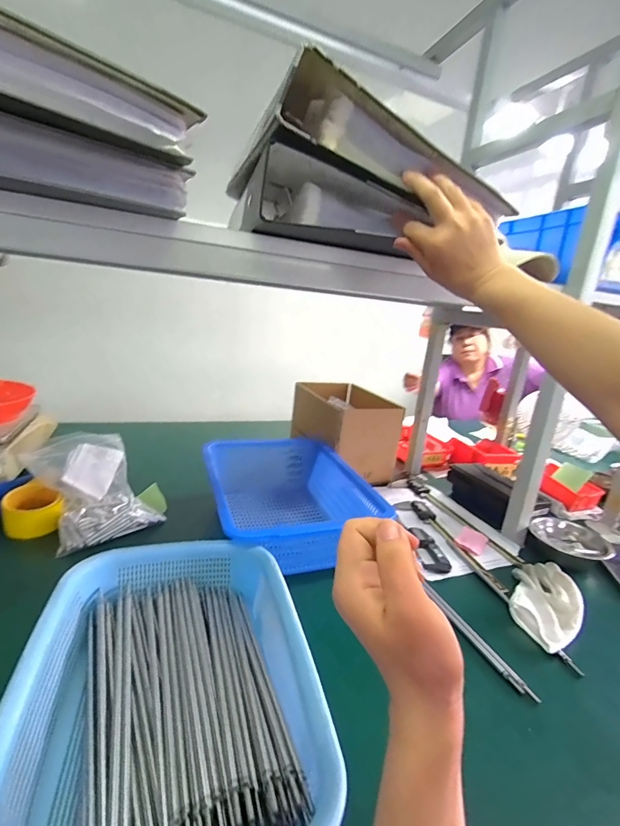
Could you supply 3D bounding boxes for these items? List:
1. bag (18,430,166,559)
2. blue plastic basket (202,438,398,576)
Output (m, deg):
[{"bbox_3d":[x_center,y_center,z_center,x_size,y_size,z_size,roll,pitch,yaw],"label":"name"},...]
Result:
[{"bbox_3d":[-0.406,0.124,0.722,0.246,0.106,0.167,20,20,39],"label":"bag"},{"bbox_3d":[-0.043,0.166,0.720,0.265,0.120,0.317,1,16,-21],"label":"blue plastic basket"}]

